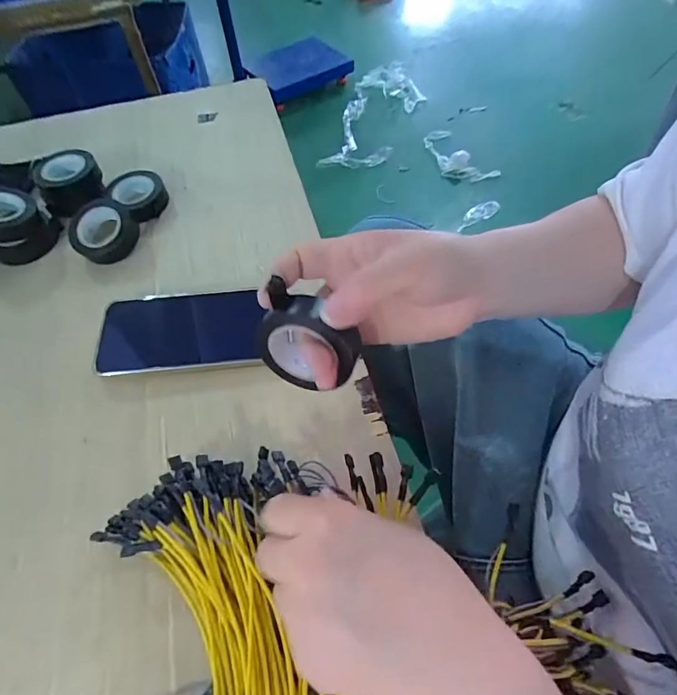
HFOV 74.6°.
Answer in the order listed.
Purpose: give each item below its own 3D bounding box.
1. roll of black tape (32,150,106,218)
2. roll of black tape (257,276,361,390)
[{"bbox_3d":[-0.289,-0.182,0.478,0.063,0.035,0.063,-26,61,-12],"label":"roll of black tape"},{"bbox_3d":[-0.019,-0.001,0.269,0.060,0.061,0.019,25,44,-3],"label":"roll of black tape"}]

